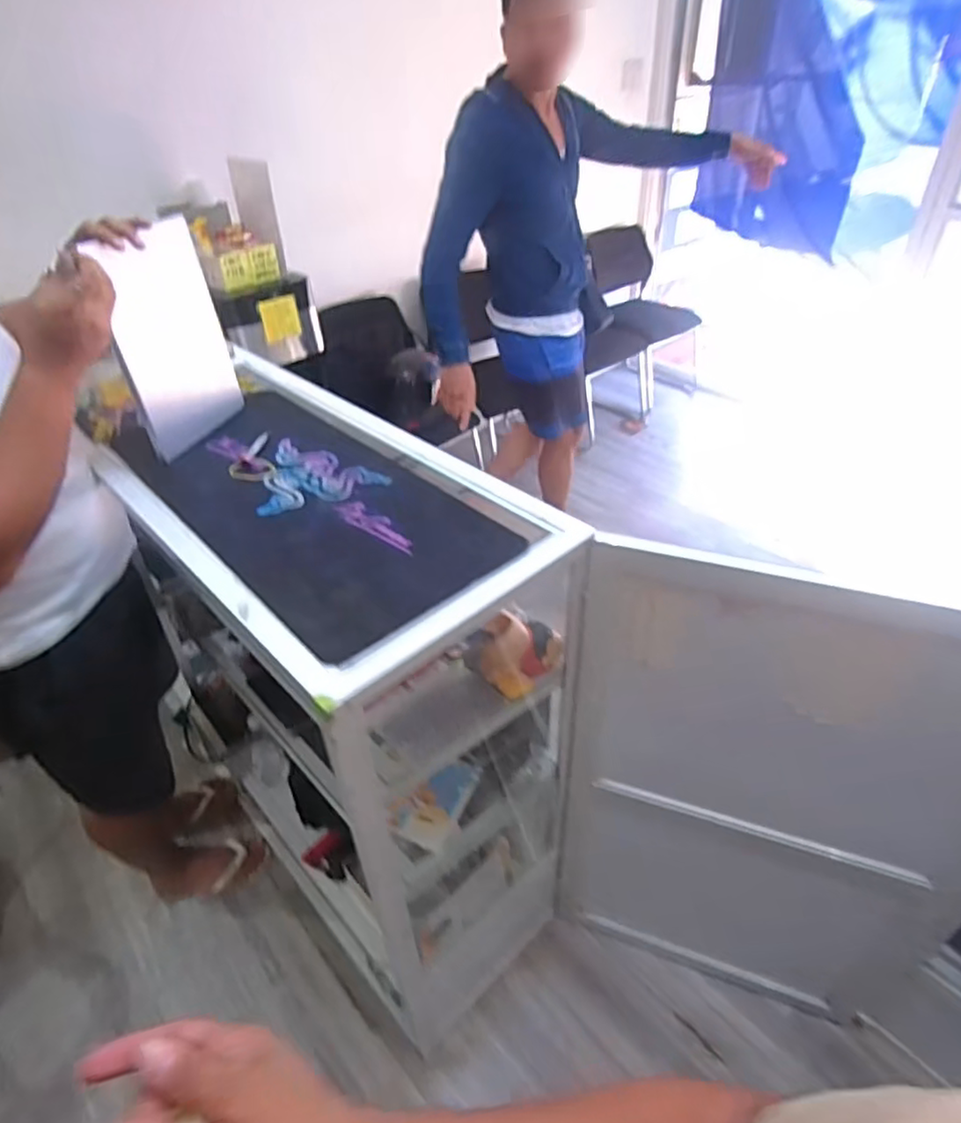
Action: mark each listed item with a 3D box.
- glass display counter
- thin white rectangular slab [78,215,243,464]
[{"bbox_3d":[-0.253,0.285,1.239,0.479,1.041,0.807,-30,46,-30],"label":"glass display counter"},{"bbox_3d":[-0.451,-0.328,0.951,0.015,0.294,0.201,10,40,17],"label":"thin white rectangular slab"}]

